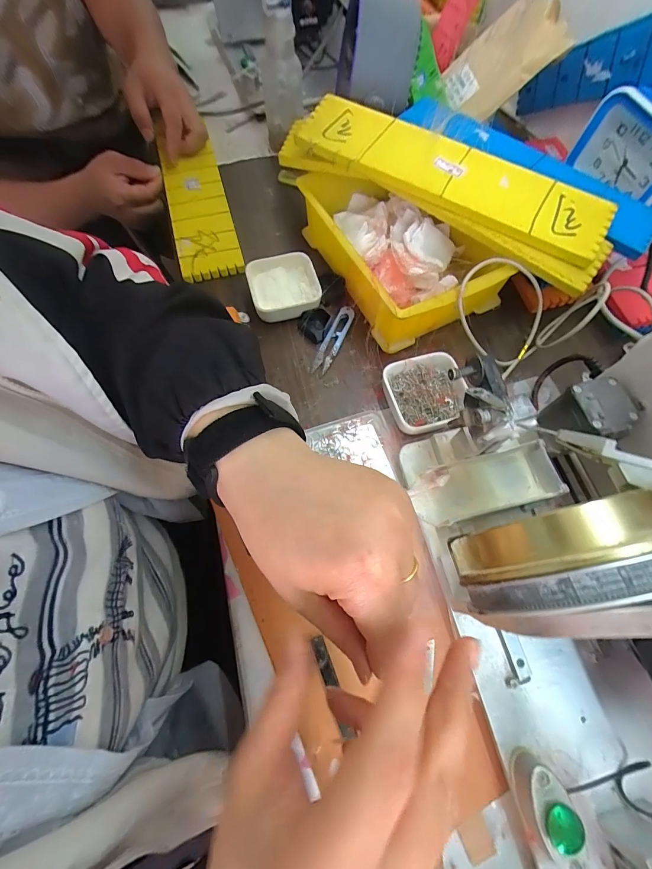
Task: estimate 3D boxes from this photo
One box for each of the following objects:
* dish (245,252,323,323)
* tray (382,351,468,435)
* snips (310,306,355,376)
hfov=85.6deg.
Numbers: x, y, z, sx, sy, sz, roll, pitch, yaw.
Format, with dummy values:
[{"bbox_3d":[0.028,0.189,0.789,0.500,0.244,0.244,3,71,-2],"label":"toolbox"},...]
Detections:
[{"bbox_3d":[-0.052,-0.183,0.440,0.081,0.031,0.085,0,68,0],"label":"dish"},{"bbox_3d":[0.109,-0.042,0.381,0.087,0.024,0.085,-11,69,-4],"label":"tray"},{"bbox_3d":[0.009,-0.115,0.424,0.020,0.010,0.096,24,70,9],"label":"snips"}]

